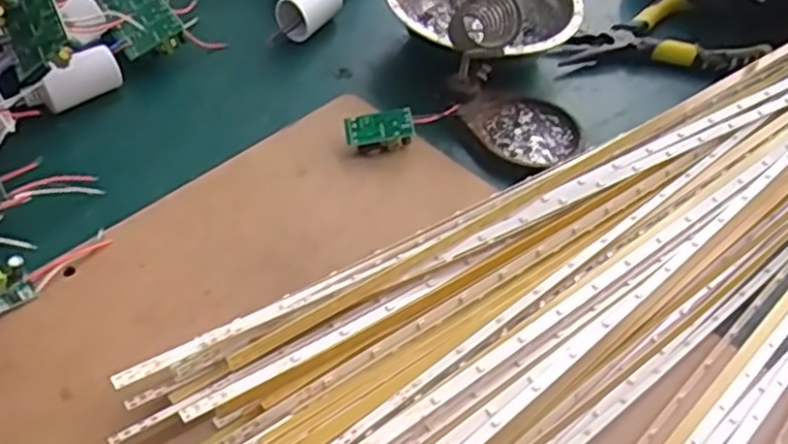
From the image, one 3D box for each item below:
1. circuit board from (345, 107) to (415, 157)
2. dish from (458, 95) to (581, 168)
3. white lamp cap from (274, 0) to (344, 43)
[{"bbox_3d":[-0.008,-0.053,0.420,0.038,0.017,0.019,-6,49,-12],"label":"circuit board"},{"bbox_3d":[0.080,-0.057,0.442,0.061,0.008,0.063,3,48,-4],"label":"dish"},{"bbox_3d":[-0.056,-0.147,0.495,0.029,0.028,0.048,23,50,13],"label":"white lamp cap"}]

